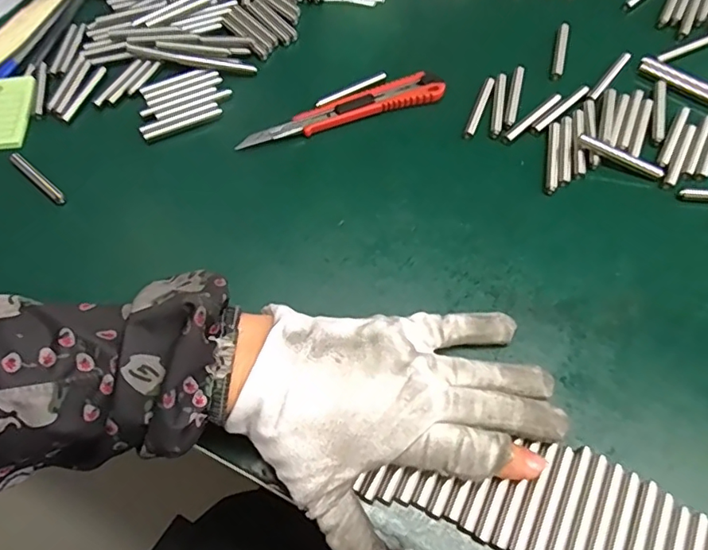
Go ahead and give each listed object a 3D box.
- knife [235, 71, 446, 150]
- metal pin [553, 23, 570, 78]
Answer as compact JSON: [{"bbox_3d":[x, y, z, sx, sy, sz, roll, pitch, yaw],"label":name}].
[{"bbox_3d":[-0.009,-0.119,0.379,0.147,0.010,0.026,-16,62,-5],"label":"knife"},{"bbox_3d":[0.158,-0.173,0.403,0.007,0.004,0.059,13,63,10],"label":"metal pin"}]

